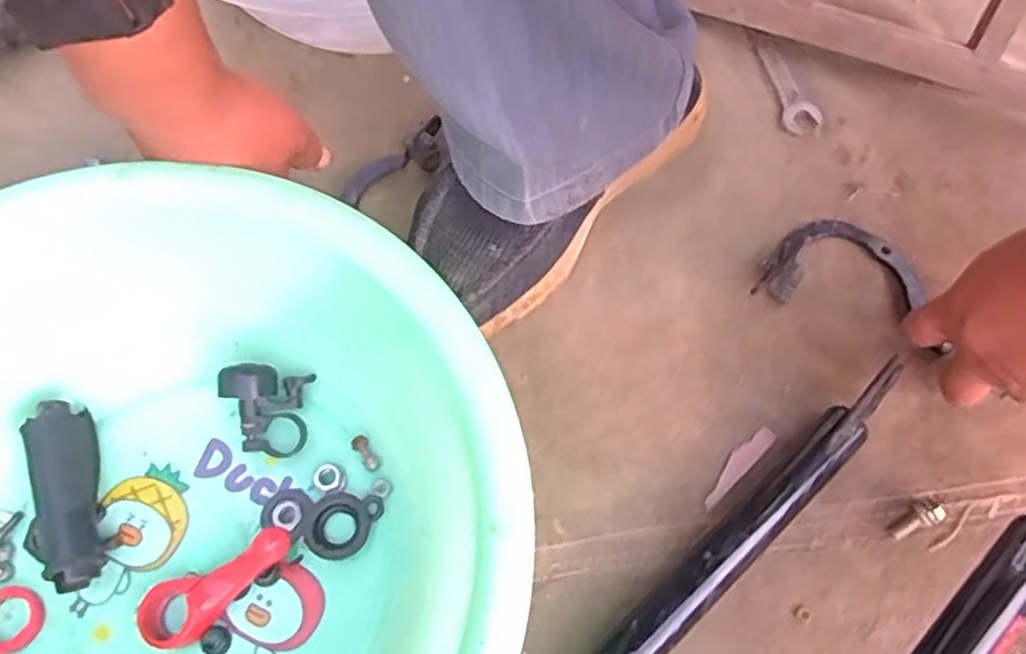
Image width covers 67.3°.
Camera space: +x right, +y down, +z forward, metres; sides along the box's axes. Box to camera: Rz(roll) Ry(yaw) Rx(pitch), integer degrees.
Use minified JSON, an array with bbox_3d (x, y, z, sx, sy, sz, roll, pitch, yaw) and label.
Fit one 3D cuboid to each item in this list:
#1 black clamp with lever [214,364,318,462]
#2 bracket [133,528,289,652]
[{"bbox_3d":[-0.145,0.048,0.447,0.047,0.033,0.048,-2,65,-1],"label":"black clamp with lever"},{"bbox_3d":[-0.156,0.136,0.405,0.091,0.017,0.033,-35,69,-1],"label":"bracket"}]

